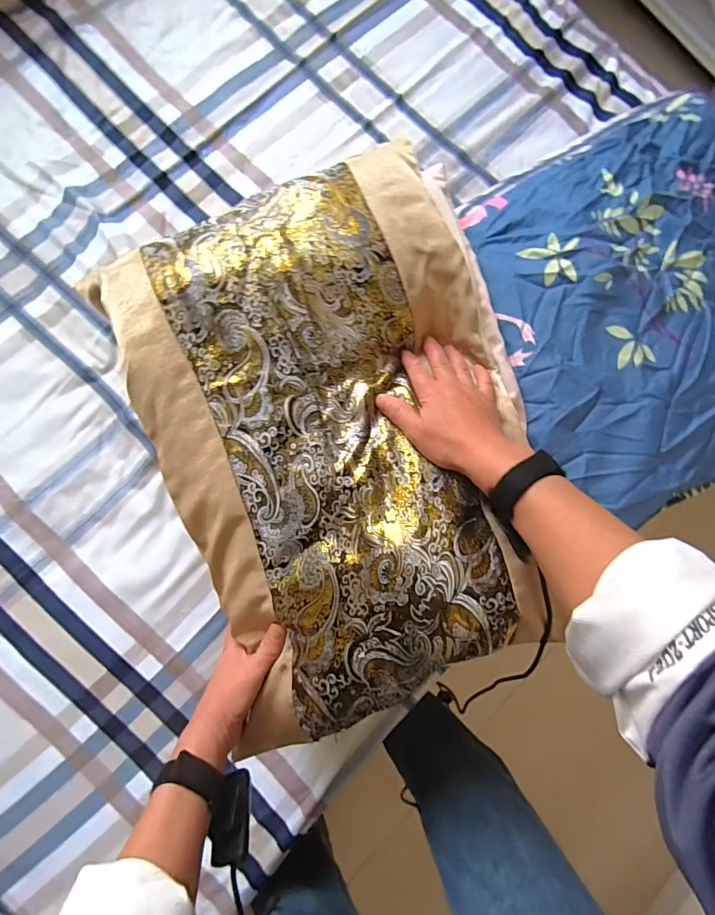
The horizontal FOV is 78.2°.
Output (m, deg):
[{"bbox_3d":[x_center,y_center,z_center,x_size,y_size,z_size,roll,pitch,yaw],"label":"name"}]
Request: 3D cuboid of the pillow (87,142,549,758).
[{"bbox_3d":[-0.011,-0.022,0.472,0.414,0.109,0.562,-20,87,-7],"label":"pillow"}]

